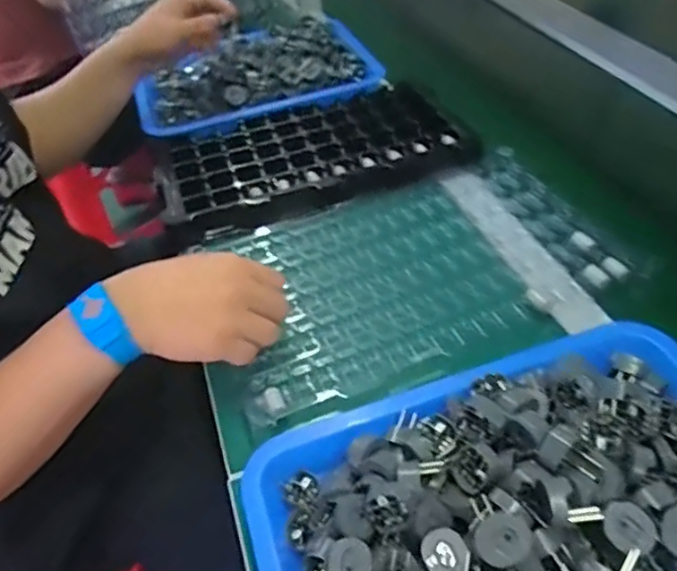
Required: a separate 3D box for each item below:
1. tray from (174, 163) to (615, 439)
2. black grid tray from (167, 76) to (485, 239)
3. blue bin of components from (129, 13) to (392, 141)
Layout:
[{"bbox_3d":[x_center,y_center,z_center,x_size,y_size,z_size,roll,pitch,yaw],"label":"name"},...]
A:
[{"bbox_3d":[0.043,-0.002,0.568,0.295,0.020,0.264,-17,43,-12],"label":"tray"},{"bbox_3d":[-0.024,-0.161,0.744,0.339,0.032,0.210,-14,42,-9],"label":"black grid tray"},{"bbox_3d":[-0.115,-0.298,0.861,0.320,0.049,0.198,-15,42,-10],"label":"blue bin of components"}]

